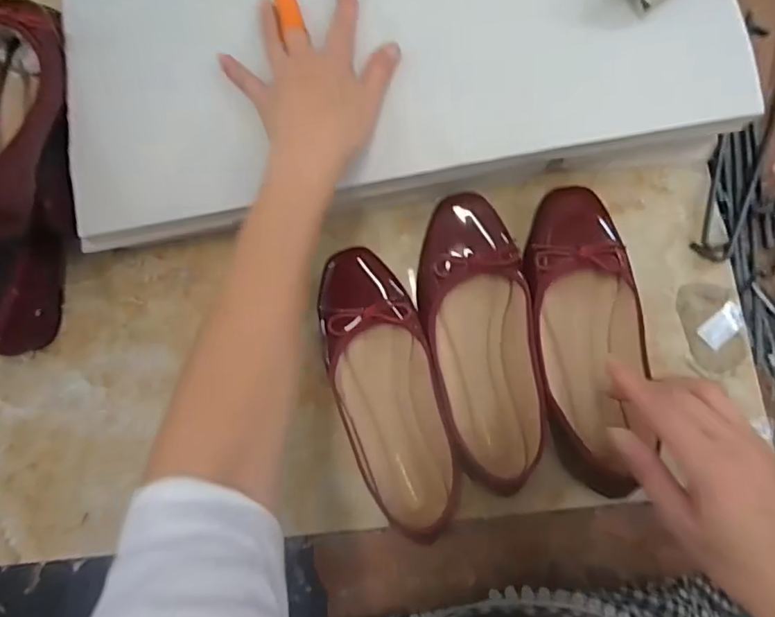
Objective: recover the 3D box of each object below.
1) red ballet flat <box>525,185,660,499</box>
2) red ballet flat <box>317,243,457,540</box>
[{"bbox_3d":[0.163,0.021,0.433,0.093,0.045,0.234,0,78,6],"label":"red ballet flat"},{"bbox_3d":[-0.002,0.065,0.448,0.085,0.055,0.232,-16,84,5],"label":"red ballet flat"}]

